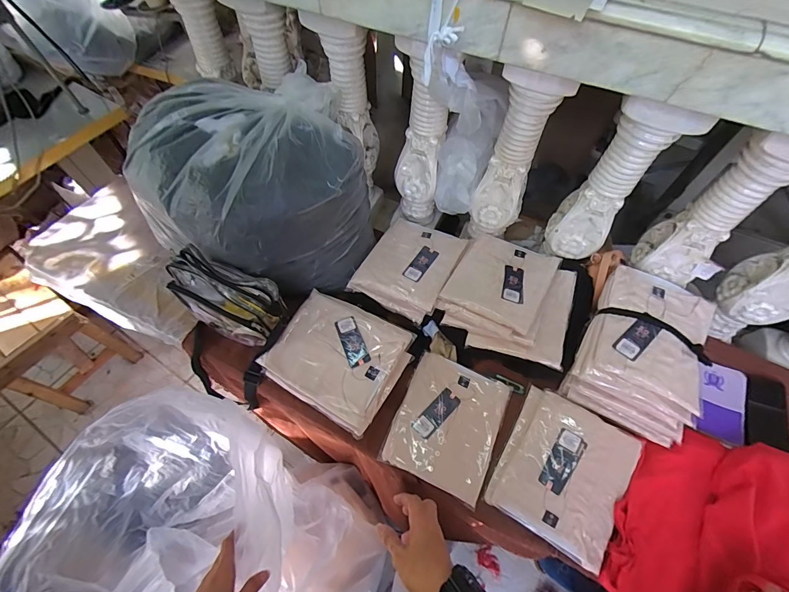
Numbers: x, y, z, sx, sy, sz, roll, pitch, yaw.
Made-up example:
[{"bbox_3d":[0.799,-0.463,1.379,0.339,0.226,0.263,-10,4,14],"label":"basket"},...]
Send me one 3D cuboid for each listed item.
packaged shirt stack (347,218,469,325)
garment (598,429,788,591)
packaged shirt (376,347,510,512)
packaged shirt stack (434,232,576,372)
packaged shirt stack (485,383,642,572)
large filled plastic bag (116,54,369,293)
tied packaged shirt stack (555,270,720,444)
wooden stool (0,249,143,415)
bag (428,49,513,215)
[{"bbox_3d":[0.043,-0.087,0.919,0.209,0.046,0.265,27,62,13],"label":"packaged shirt stack"},{"bbox_3d":[0.682,0.484,0.611,0.538,0.079,0.404,31,63,15],"label":"garment"},{"bbox_3d":[0.117,0.268,0.780,0.212,0.028,0.258,22,61,11],"label":"packaged shirt"},{"bbox_3d":[0.277,-0.010,0.867,0.287,0.080,0.282,21,61,10],"label":"packaged shirt stack"},{"bbox_3d":[0.341,0.347,0.727,0.221,0.063,0.262,29,63,14],"label":"packaged shirt stack"},{"bbox_3d":[-0.304,-0.267,0.858,0.502,0.312,0.419,25,62,12],"label":"large filled plastic bag"},{"bbox_3d":[0.530,0.116,0.784,0.222,0.141,0.300,26,62,13],"label":"tied packaged shirt stack"},{"bbox_3d":[-1.256,0.154,1.269,0.436,0.436,0.316,34,64,16],"label":"wooden stool"},{"bbox_3d":[0.148,-0.342,0.806,0.139,0.344,0.107,23,61,11],"label":"bag"}]

